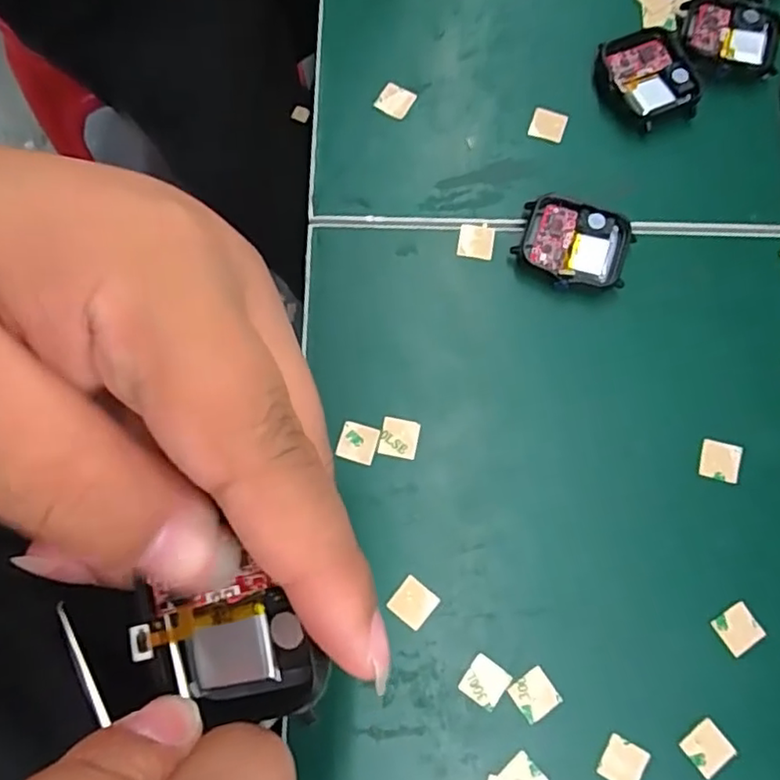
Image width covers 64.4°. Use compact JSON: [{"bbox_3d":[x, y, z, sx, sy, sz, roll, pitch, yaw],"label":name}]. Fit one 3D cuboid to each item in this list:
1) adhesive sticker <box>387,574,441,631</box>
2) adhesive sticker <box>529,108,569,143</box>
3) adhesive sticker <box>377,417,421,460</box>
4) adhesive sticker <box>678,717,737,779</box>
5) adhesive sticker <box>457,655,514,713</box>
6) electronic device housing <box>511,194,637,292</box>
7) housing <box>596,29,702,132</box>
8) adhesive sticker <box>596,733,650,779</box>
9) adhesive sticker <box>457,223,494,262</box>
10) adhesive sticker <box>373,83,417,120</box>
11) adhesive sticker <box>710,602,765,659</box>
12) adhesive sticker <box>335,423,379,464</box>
[{"bbox_3d":[0.009,0.083,0.240,0.015,0.004,0.015,38,81,8],"label":"adhesive sticker"},{"bbox_3d":[0.073,-0.122,0.285,0.015,0.004,0.014,18,79,4],"label":"adhesive sticker"},{"bbox_3d":[0.004,0.020,0.256,0.016,0.004,0.016,10,81,1],"label":"adhesive sticker"},{"bbox_3d":[0.118,0.134,0.230,0.016,0.004,0.016,-37,78,-7],"label":"adhesive sticker"},{"bbox_3d":[0.036,0.111,0.235,0.015,0.004,0.016,36,78,7],"label":"adhesive sticker"},{"bbox_3d":[0.079,-0.063,0.268,0.046,0.010,0.038,18,79,4],"label":"electronic device housing"},{"bbox_3d":[0.119,-0.143,0.286,0.037,0.011,0.044,-14,78,-2],"label":"housing"},{"bbox_3d":[0.086,0.138,0.227,0.016,0.004,0.015,29,80,7],"label":"adhesive sticker"},{"bbox_3d":[0.038,-0.066,0.275,0.016,0.004,0.016,9,83,-2],"label":"adhesive sticker"},{"bbox_3d":[0.003,-0.135,0.288,0.015,0.004,0.016,32,80,7],"label":"adhesive sticker"},{"bbox_3d":[0.135,0.092,0.238,0.016,0.004,0.016,-34,80,-6],"label":"adhesive sticker"},{"bbox_3d":[-0.013,0.022,0.255,0.016,0.004,0.015,16,82,1],"label":"adhesive sticker"}]

